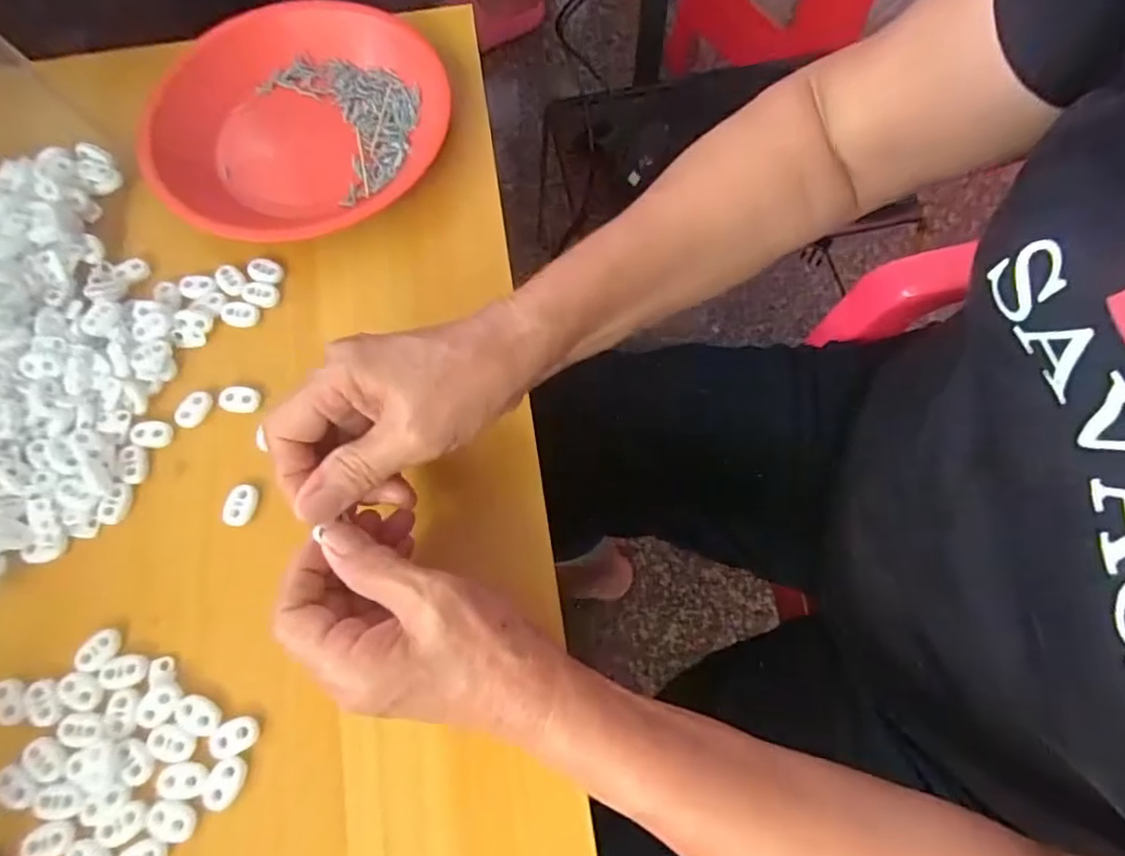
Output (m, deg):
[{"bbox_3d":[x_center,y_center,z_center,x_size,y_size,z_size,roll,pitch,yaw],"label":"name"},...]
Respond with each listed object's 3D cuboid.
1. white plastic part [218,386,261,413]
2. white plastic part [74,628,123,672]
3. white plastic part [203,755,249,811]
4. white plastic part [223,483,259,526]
[{"bbox_3d":[-0.186,-0.017,0.364,0.023,0.004,0.015,2,69,3],"label":"white plastic part"},{"bbox_3d":[-0.233,0.111,0.317,0.022,0.004,0.015,-43,74,-13],"label":"white plastic part"},{"bbox_3d":[-0.157,0.165,0.295,0.016,0.004,0.024,24,72,10],"label":"white plastic part"},{"bbox_3d":[-0.174,0.042,0.342,0.015,0.007,0.022,14,70,7],"label":"white plastic part"}]

